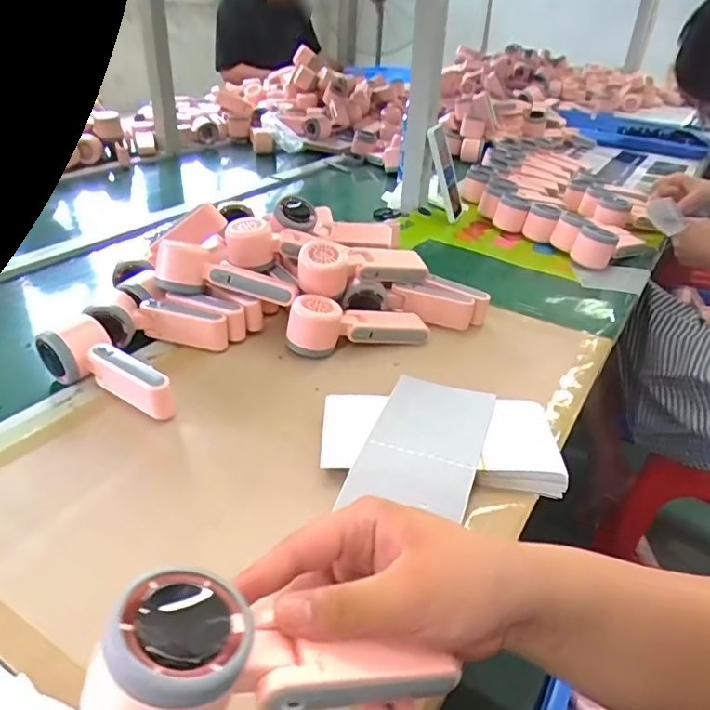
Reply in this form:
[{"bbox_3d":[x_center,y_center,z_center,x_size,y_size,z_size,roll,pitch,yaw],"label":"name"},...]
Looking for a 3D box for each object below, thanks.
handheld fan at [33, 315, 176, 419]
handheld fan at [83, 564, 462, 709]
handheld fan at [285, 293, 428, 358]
[{"bbox_3d":[-0.243,0.014,0.545,0.151,0.053,0.066,26,38,32],"label":"handheld fan"},{"bbox_3d":[-0.032,0.144,0.248,0.159,0.056,0.061,21,25,-25],"label":"handheld fan"},{"bbox_3d":[0.002,-0.035,0.652,0.162,0.065,0.049,-8,34,-18],"label":"handheld fan"}]

